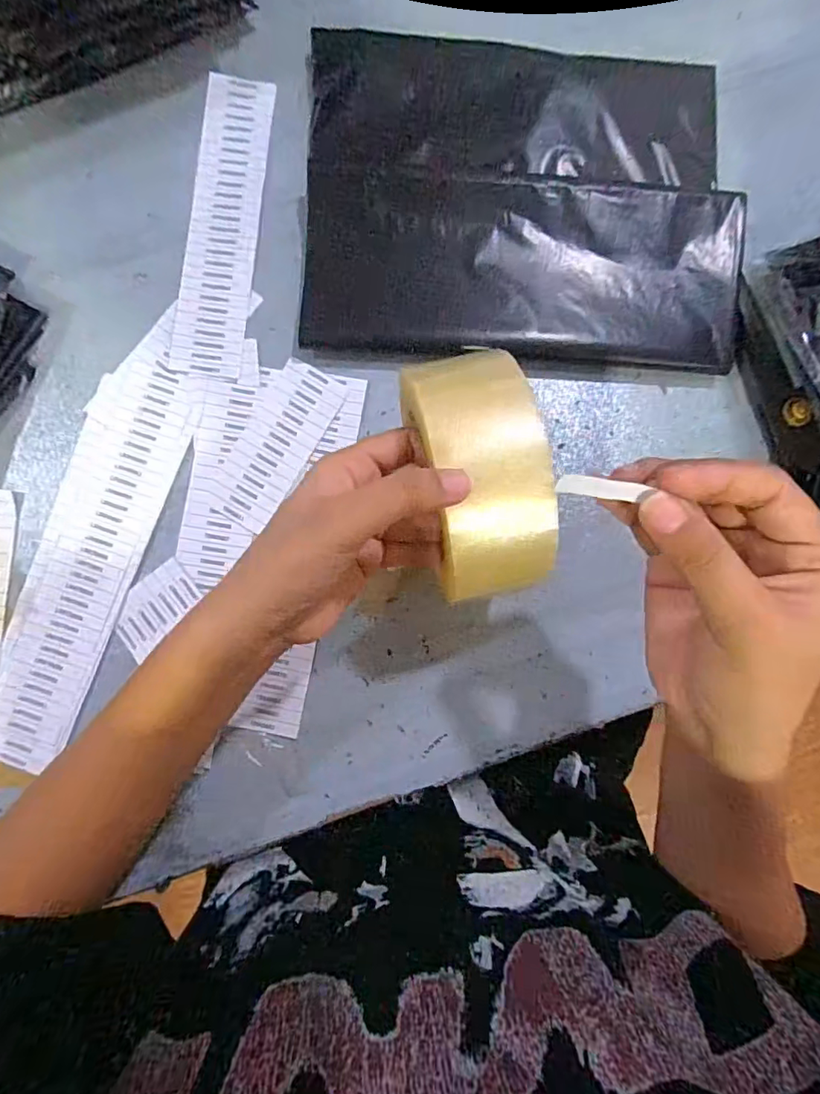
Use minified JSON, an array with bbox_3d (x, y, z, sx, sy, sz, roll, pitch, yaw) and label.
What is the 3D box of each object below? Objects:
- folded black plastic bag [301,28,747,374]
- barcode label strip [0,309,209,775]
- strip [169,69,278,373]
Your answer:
[{"bbox_3d":[0.074,-0.225,0.335,0.276,0.025,0.207,3,86,-4],"label":"folded black plastic bag"},{"bbox_3d":[-0.195,-0.003,0.315,0.059,0.005,0.271,20,86,-3],"label":"barcode label strip"},{"bbox_3d":[-0.121,-0.209,0.334,0.044,0.004,0.200,6,86,-4],"label":"strip"}]

